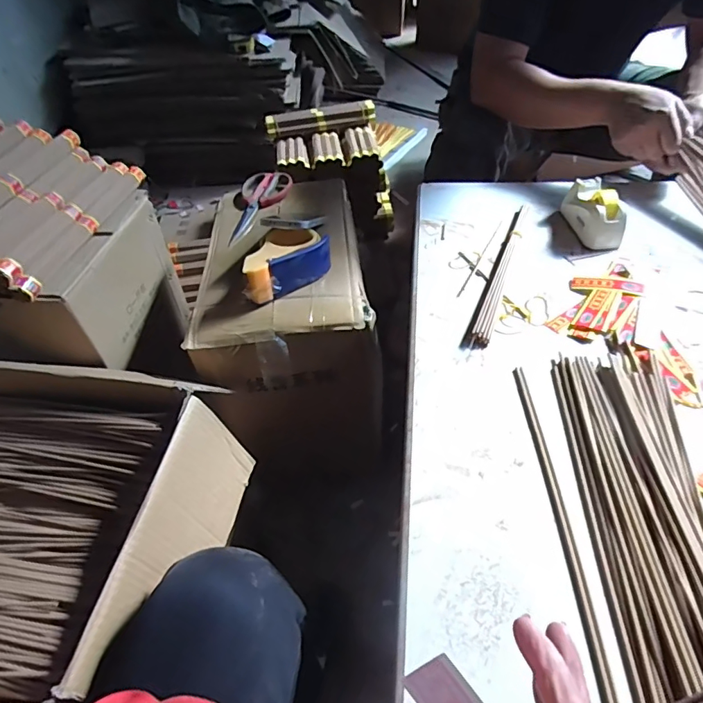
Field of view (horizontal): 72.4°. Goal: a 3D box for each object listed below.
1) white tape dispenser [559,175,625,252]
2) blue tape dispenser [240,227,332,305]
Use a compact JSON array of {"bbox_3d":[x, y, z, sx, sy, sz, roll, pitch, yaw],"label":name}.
[{"bbox_3d":[0.366,-0.214,0.724,0.056,0.065,0.116,-5,48,1],"label":"white tape dispenser"},{"bbox_3d":[-0.109,-0.136,0.745,0.150,0.068,0.085,-36,54,-24],"label":"blue tape dispenser"}]

